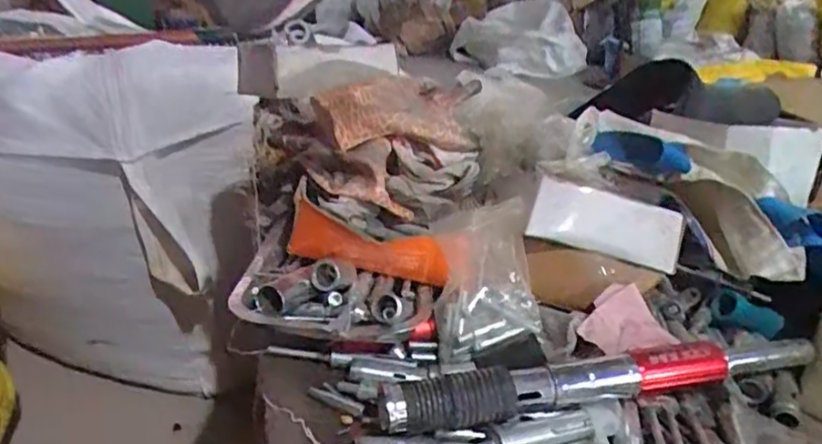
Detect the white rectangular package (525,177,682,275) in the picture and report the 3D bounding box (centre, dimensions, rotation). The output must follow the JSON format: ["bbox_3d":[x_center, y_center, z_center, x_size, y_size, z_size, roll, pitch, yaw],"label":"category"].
[{"bbox_3d":[0.191,0.003,0.623,0.163,0.057,0.024,14,21,-15],"label":"white rectangular package"}]

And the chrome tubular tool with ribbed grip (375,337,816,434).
[{"bbox_3d":[0.165,0.132,0.522,0.382,0.041,0.032,-2,25,-14],"label":"chrome tubular tool with ribbed grip"}]

